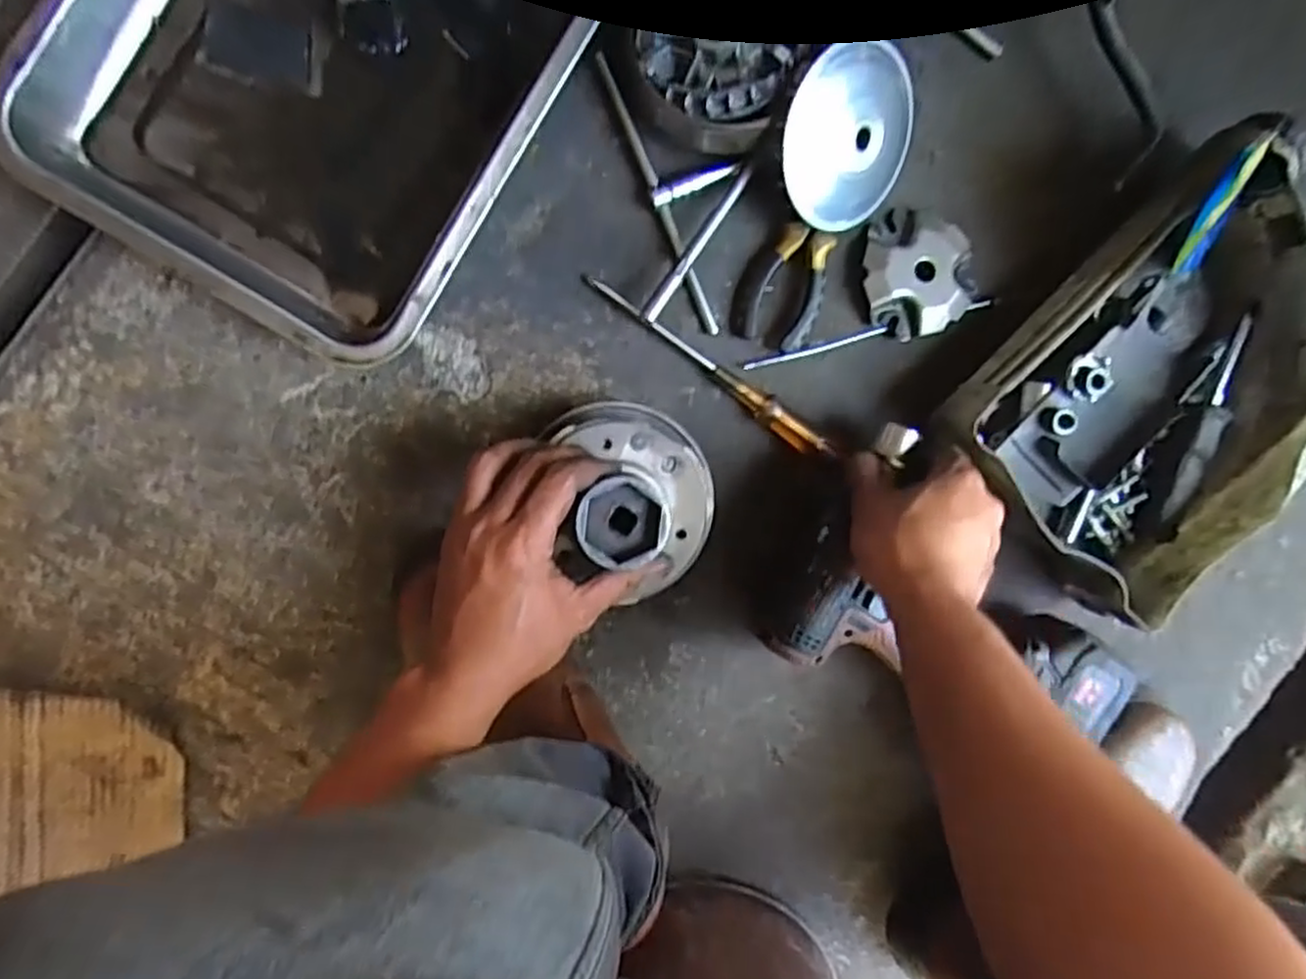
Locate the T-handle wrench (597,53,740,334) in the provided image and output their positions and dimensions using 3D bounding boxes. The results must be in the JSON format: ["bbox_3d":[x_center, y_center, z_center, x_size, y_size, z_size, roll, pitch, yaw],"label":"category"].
[{"bbox_3d":[0.027,-0.209,0.514,0.059,0.022,0.193,-23,97,-3],"label":"T-handle wrench"}]

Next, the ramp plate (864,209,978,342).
[{"bbox_3d":[0.191,-0.153,0.534,0.081,0.017,0.085,-1,95,-6],"label":"ramp plate"}]

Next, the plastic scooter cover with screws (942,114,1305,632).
[{"bbox_3d":[0.366,-0.072,0.531,0.291,0.076,0.209,-44,98,0],"label":"plastic scooter cover with screws"}]

